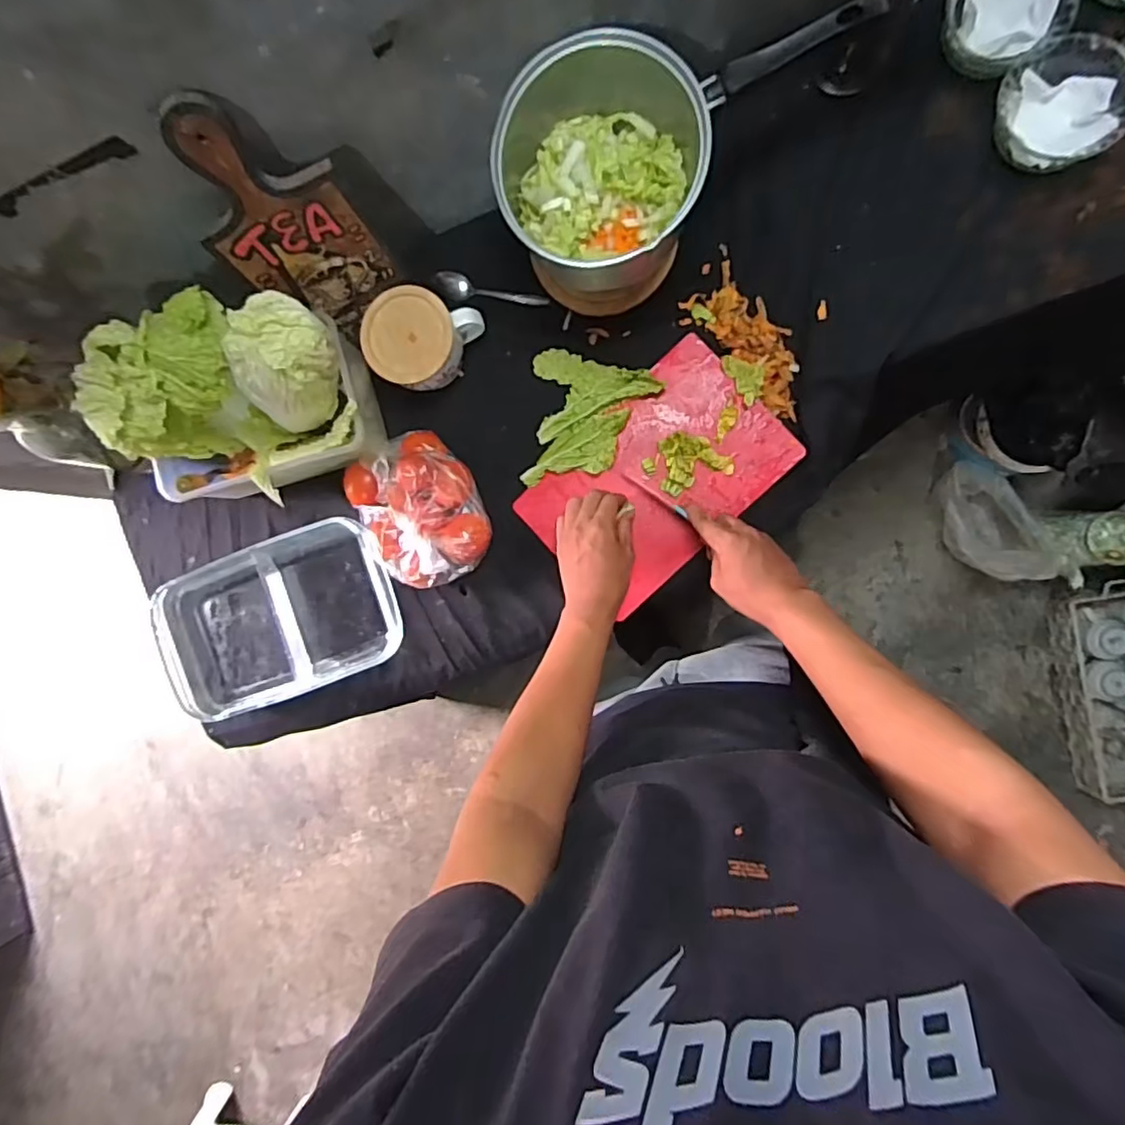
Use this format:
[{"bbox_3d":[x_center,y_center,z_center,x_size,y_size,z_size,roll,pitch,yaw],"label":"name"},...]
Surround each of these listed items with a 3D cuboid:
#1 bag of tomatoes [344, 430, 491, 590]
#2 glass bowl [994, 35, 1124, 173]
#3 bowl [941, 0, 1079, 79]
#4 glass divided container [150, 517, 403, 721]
[{"bbox_3d":[-0.160,-0.058,0.685,0.134,0.073,0.167,-36,87,7],"label":"bag of tomatoes"},{"bbox_3d":[0.457,-0.415,0.559,0.100,0.054,0.104,0,91,8],"label":"glass bowl"},{"bbox_3d":[0.404,-0.508,0.569,0.108,0.052,0.103,0,91,8],"label":"bowl"},{"bbox_3d":[-0.337,0.068,0.732,0.309,0.060,0.181,-23,88,8],"label":"glass divided container"}]

